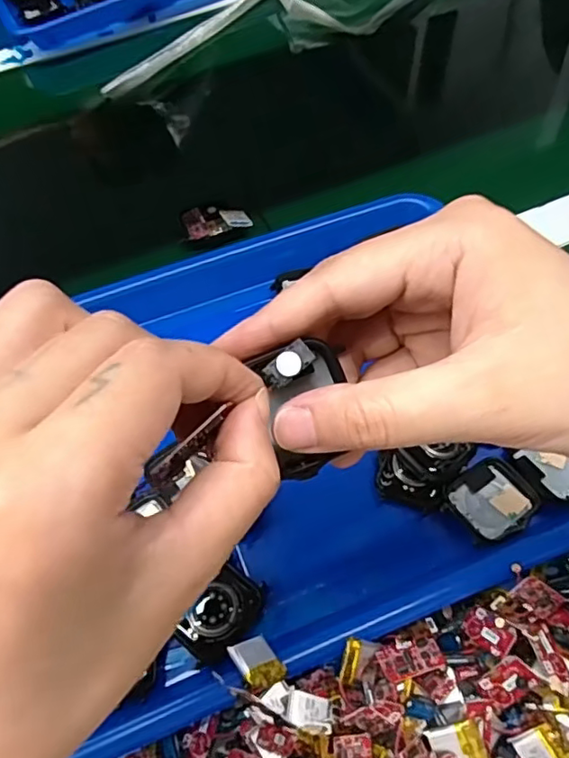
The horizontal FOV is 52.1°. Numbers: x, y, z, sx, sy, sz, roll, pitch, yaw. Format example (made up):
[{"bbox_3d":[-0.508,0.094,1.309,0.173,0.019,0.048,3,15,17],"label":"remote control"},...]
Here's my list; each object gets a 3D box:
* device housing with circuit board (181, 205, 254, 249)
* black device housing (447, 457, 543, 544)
[{"bbox_3d":[-0.052,-0.119,0.439,0.050,0.018,0.031,-12,58,-3],"label":"device housing with circuit board"},{"bbox_3d":[0.108,0.062,0.303,0.043,0.012,0.039,-29,61,-13],"label":"black device housing"}]

